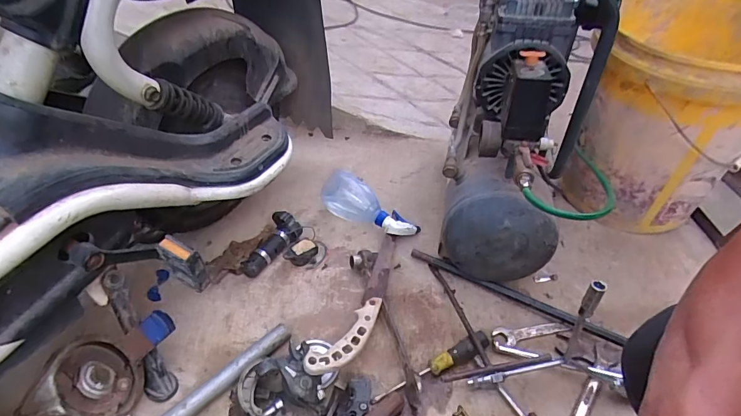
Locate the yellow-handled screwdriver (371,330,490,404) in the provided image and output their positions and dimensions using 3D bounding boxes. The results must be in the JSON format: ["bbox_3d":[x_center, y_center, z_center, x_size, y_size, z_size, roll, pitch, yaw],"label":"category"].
[{"bbox_3d":[0.089,0.230,0.611,0.191,0.029,0.026,-15,43,-19],"label":"yellow-handled screwdriver"}]

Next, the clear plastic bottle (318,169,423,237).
[{"bbox_3d":[-0.002,0.000,0.850,0.204,0.076,0.081,24,46,24],"label":"clear plastic bottle"}]

